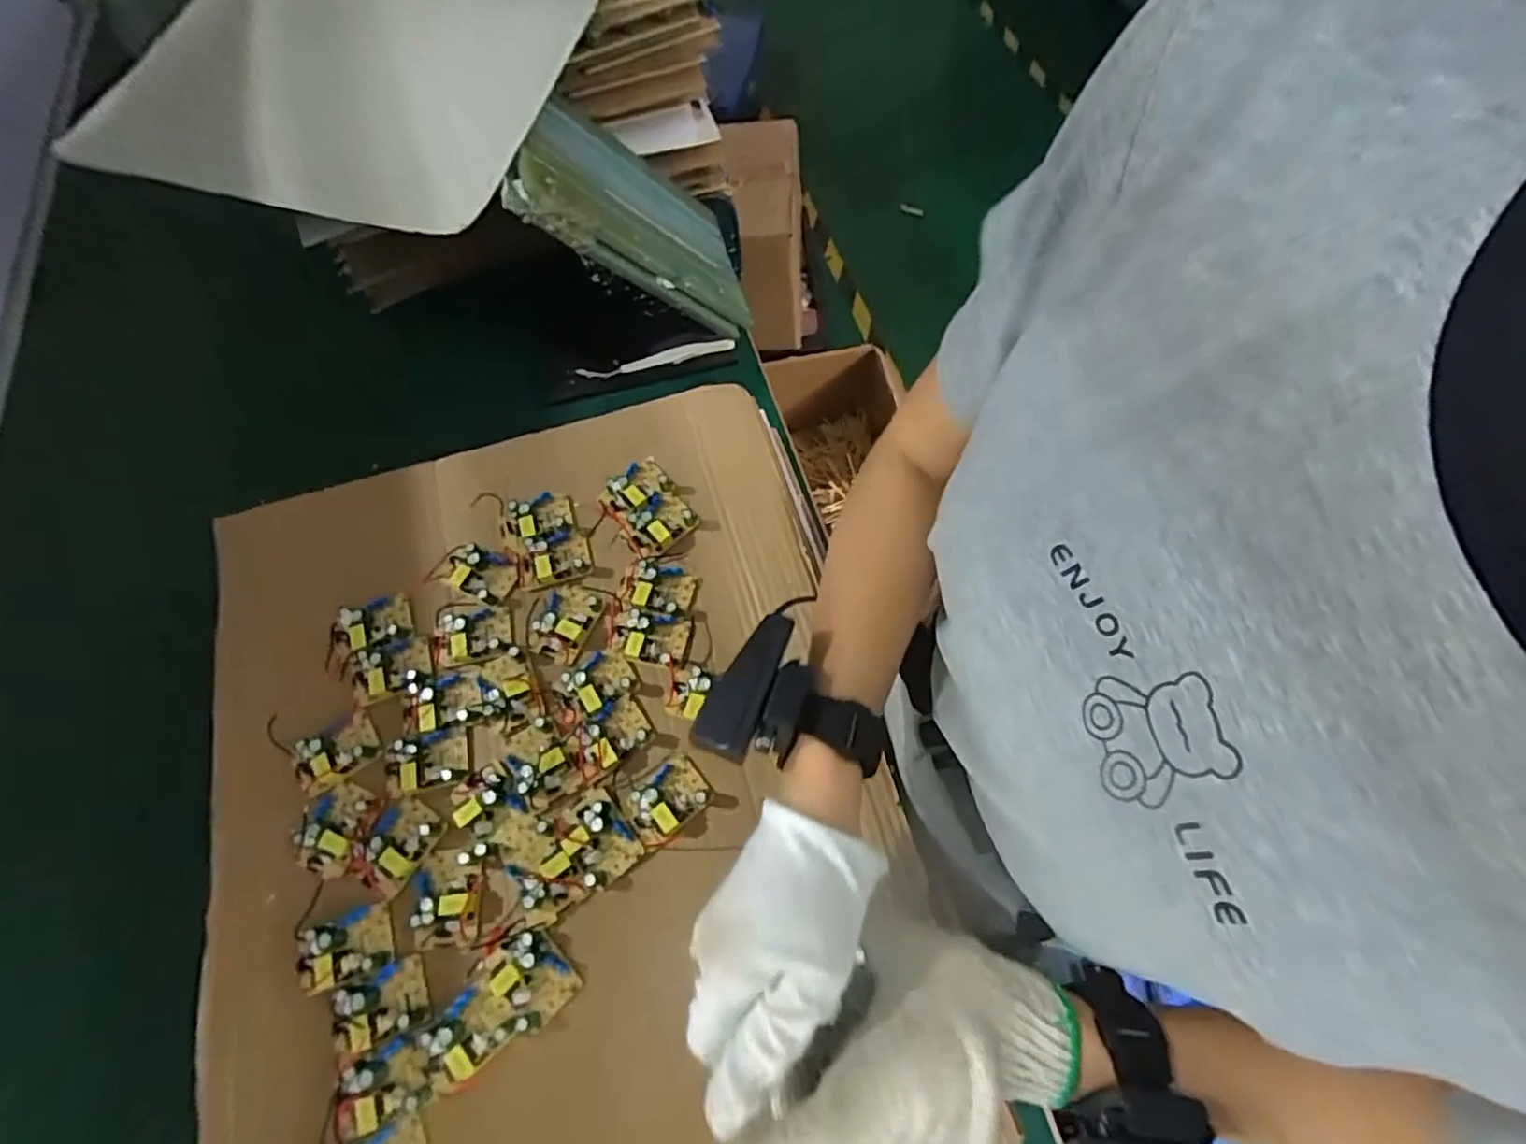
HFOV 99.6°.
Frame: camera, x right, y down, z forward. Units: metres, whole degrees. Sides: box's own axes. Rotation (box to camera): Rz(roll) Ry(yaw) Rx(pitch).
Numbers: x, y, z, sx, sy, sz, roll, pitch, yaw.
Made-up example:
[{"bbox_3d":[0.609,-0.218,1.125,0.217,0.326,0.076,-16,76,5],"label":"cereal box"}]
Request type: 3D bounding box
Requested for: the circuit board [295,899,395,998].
[{"bbox_3d":[-0.239,0.214,0.366,0.051,0.018,0.035,-21,67,-6],"label":"circuit board"}]

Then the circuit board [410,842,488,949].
[{"bbox_3d":[-0.182,0.187,0.374,0.043,0.017,0.050,-7,66,0],"label":"circuit board"}]

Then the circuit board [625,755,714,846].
[{"bbox_3d":[-0.058,0.138,0.391,0.047,0.015,0.036,-37,69,-13],"label":"circuit board"}]

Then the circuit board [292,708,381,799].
[{"bbox_3d":[-0.273,0.115,0.410,0.050,0.015,0.034,-40,70,-14],"label":"circuit board"}]

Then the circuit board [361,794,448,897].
[{"bbox_3d":[-0.223,0.163,0.387,0.041,0.016,0.049,19,68,11],"label":"circuit board"}]

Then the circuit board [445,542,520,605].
[{"bbox_3d":[-0.201,-0.001,0.454,0.046,0.014,0.036,18,68,11],"label":"circuit board"}]

